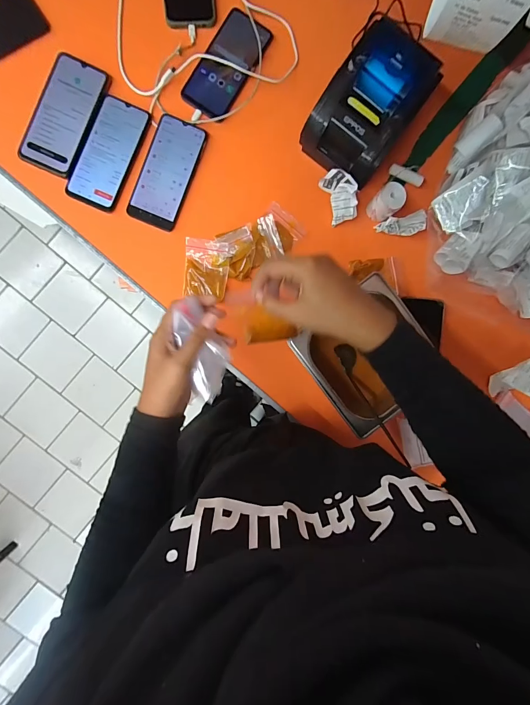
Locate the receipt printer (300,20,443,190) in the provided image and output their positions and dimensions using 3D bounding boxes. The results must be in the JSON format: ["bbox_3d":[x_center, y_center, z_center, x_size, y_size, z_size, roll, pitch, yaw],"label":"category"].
[{"bbox_3d":[0.149,-0.354,0.491,0.124,0.106,0.151,37,88,-6],"label":"receipt printer"}]

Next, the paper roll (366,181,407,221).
[{"bbox_3d":[0.191,-0.235,0.523,0.039,0.052,0.036,0,92,-6],"label":"paper roll"}]

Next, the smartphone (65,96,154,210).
[{"bbox_3d":[-0.239,-0.305,0.511,0.077,0.005,0.166,22,89,-4],"label":"smartphone"}]

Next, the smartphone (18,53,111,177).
[{"bbox_3d":[-0.305,-0.360,0.508,0.082,0.010,0.171,22,89,-4],"label":"smartphone"}]

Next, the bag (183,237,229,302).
[{"bbox_3d":[-0.092,-0.130,0.525,0.068,0.024,0.085,6,90,-4],"label":"bag"}]

